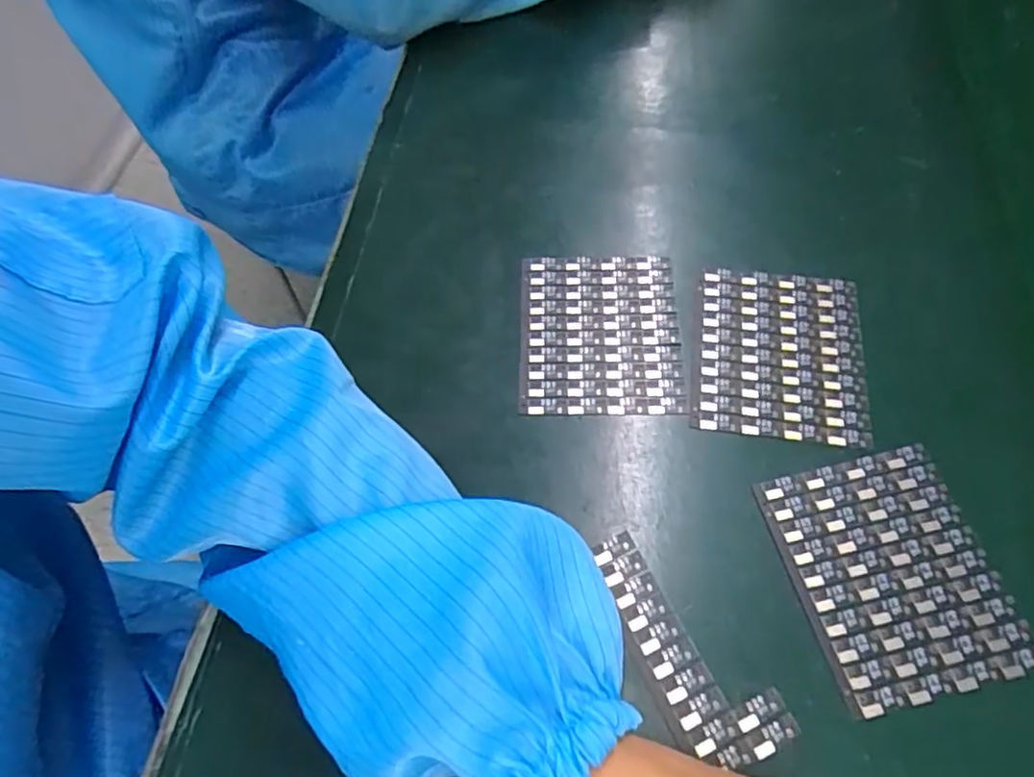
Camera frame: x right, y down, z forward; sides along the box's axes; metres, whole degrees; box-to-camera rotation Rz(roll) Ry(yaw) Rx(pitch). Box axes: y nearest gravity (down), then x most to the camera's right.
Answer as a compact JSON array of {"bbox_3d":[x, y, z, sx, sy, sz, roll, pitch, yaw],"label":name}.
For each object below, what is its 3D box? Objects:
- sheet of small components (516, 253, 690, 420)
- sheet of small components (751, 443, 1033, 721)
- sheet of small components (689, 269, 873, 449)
[{"bbox_3d":[0.044,-0.031,0.342,0.083,0.004,0.096,0,60,4],"label":"sheet of small components"},{"bbox_3d":[0.161,0.078,0.277,0.083,0.004,0.098,-14,60,-3],"label":"sheet of small components"},{"bbox_3d":[0.135,-0.019,0.330,0.082,0.004,0.097,7,61,8],"label":"sheet of small components"}]

